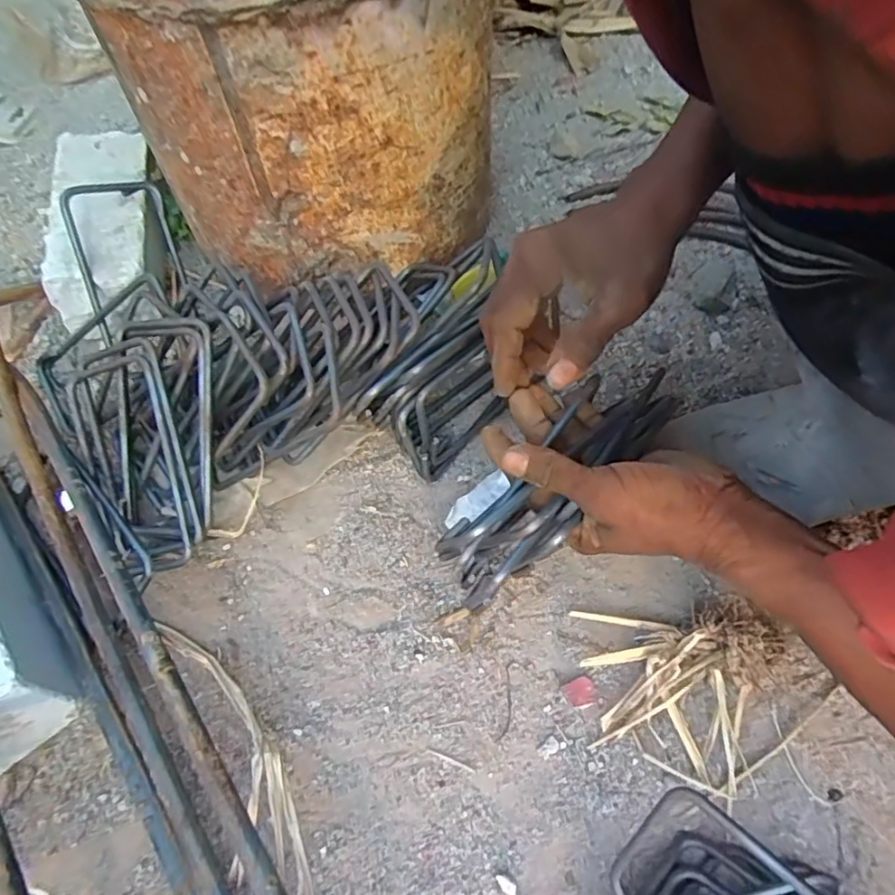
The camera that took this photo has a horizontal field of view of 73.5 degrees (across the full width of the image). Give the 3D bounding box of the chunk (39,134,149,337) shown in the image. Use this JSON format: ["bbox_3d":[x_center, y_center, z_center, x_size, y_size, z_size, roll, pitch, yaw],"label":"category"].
[{"bbox_3d":[-0.289,-0.198,0.507,0.086,0.083,0.198,-8,57,-2],"label":"chunk"}]

